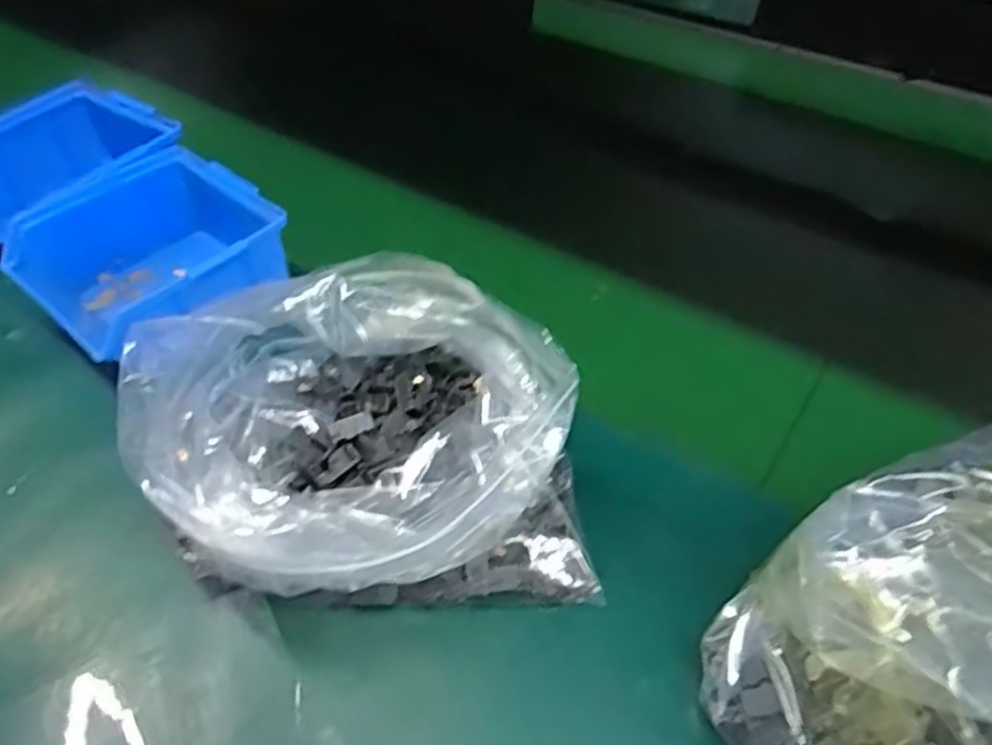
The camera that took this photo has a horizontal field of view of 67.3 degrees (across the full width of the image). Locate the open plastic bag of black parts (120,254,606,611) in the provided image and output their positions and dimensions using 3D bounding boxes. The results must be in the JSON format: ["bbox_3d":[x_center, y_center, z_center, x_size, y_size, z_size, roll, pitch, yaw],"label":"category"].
[{"bbox_3d":[-0.066,0.035,0.359,0.199,0.109,0.159,-9,46,-10],"label":"open plastic bag of black parts"}]

